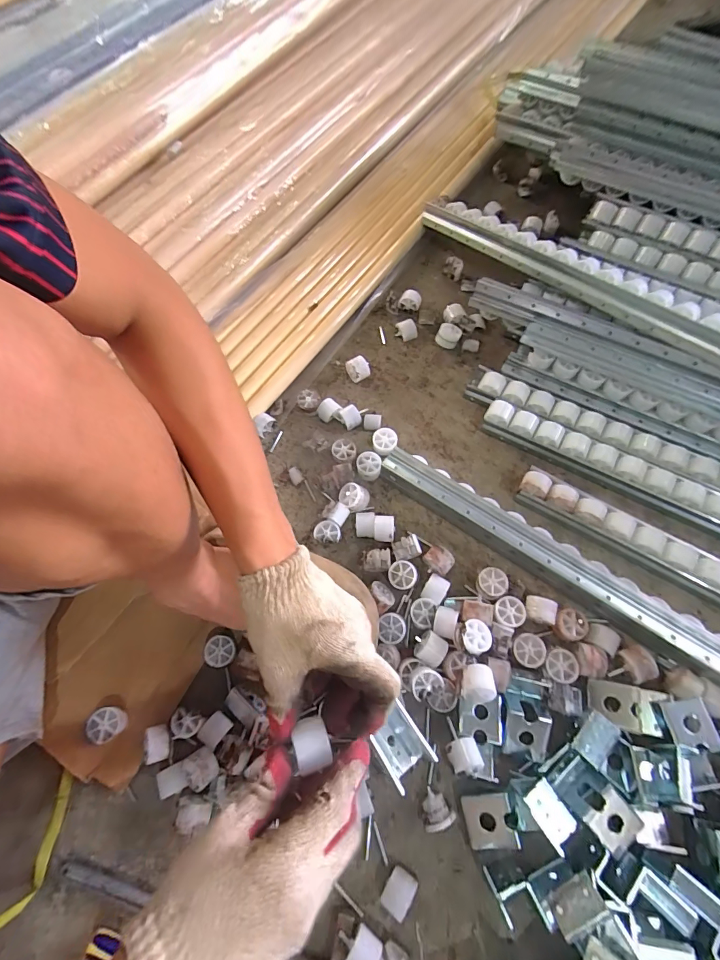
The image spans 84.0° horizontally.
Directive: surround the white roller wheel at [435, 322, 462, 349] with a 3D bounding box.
[{"bbox_3d":[0.141,-0.230,0.639,0.037,0.024,0.033,19,70,10],"label":"white roller wheel"}]

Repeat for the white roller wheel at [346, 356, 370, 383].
[{"bbox_3d":[-0.003,-0.172,0.628,0.033,0.032,0.029,-20,69,-5],"label":"white roller wheel"}]

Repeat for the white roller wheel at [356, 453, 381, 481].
[{"bbox_3d":[0.013,-0.018,0.567,0.034,0.024,0.037,-1,68,3],"label":"white roller wheel"}]

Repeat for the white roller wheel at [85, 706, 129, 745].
[{"bbox_3d":[-0.280,0.273,0.448,0.036,0.027,0.033,-1,68,3],"label":"white roller wheel"}]

